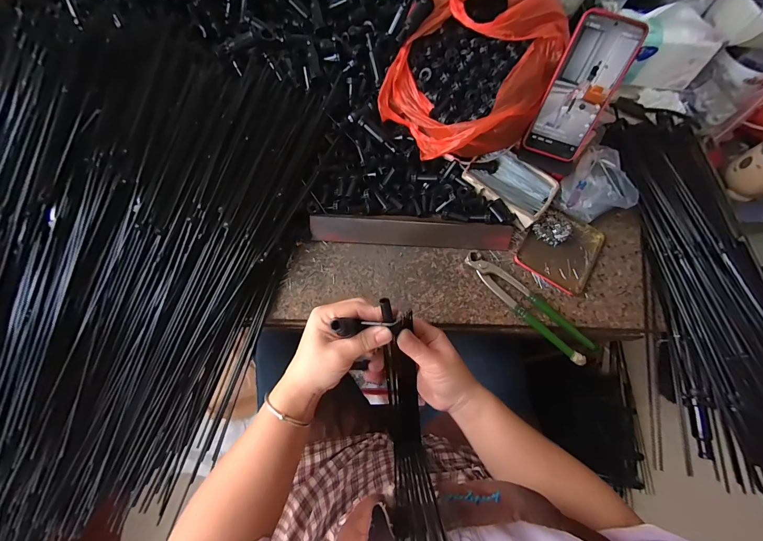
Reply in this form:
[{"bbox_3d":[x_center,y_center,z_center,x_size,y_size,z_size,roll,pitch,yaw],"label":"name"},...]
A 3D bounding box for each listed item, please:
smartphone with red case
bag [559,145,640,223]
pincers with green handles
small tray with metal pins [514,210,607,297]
[{"bbox_3d":[0.260,-0.233,0.426,0.078,0.164,0.010,21,36,5],"label":"smartphone with red case"},{"bbox_3d":[0.332,-0.129,0.491,0.095,0.044,0.129,41,73,12],"label":"bag"},{"bbox_3d":[0.198,0.044,0.442,0.198,0.017,0.039,44,73,13],"label":"pincers with green handles"},{"bbox_3d":[0.268,-0.036,0.477,0.102,0.019,0.121,33,71,9],"label":"small tray with metal pins"}]

